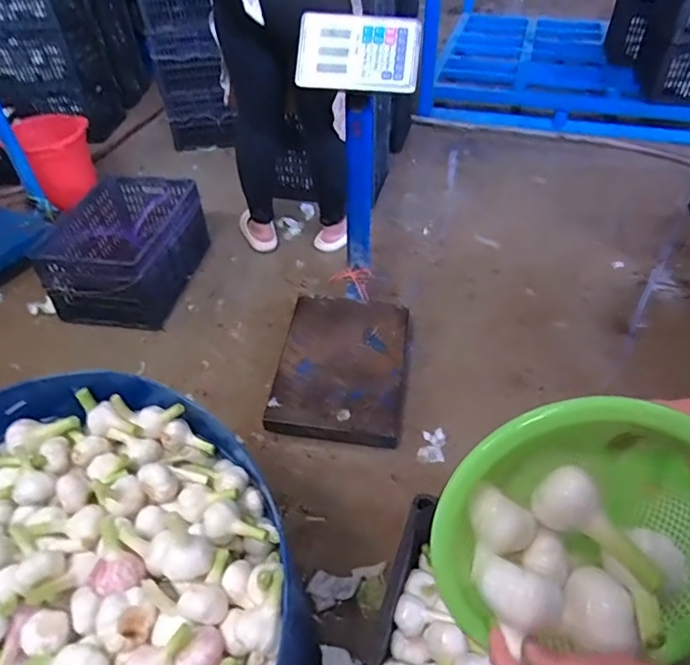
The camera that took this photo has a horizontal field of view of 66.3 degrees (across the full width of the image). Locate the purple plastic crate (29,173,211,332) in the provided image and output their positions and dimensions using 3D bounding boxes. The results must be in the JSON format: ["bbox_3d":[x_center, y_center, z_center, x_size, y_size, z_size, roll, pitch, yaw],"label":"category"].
[{"bbox_3d":[-0.653,-0.255,1.570,0.375,0.208,0.440,6,45,9],"label":"purple plastic crate"}]

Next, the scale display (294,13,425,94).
[{"bbox_3d":[0.026,-0.572,1.075,0.249,0.146,0.034,7,9,4],"label":"scale display"}]

